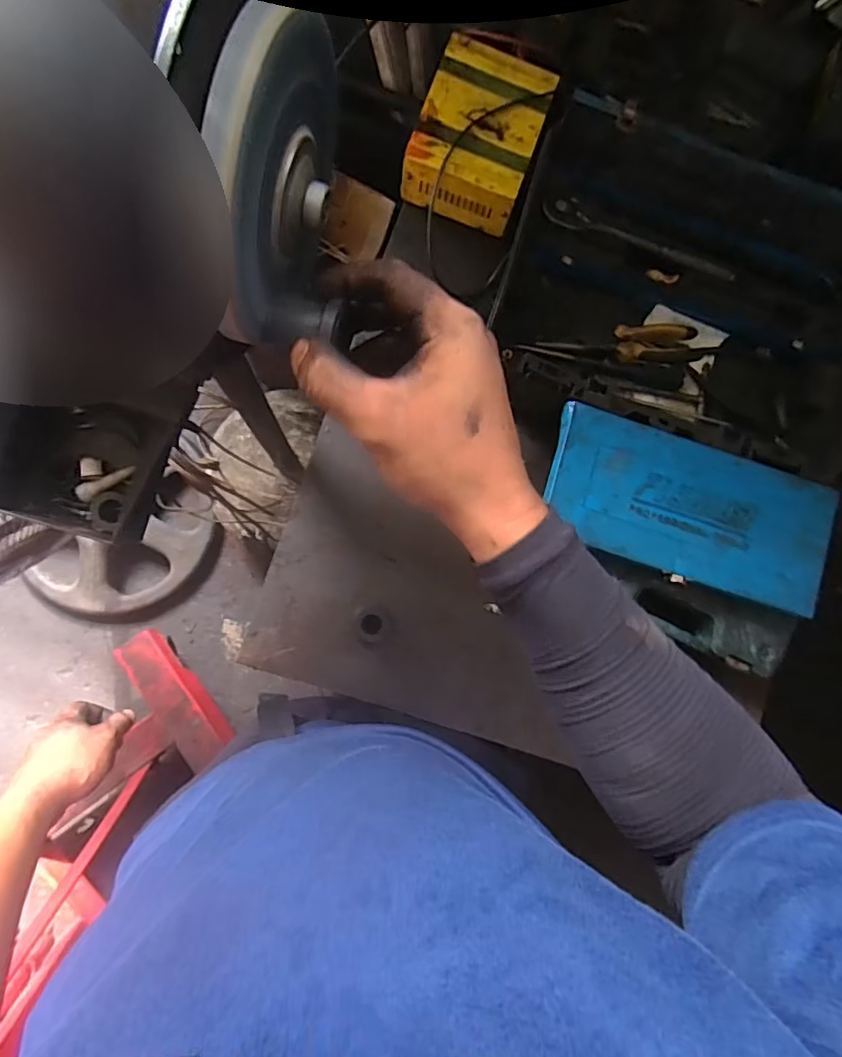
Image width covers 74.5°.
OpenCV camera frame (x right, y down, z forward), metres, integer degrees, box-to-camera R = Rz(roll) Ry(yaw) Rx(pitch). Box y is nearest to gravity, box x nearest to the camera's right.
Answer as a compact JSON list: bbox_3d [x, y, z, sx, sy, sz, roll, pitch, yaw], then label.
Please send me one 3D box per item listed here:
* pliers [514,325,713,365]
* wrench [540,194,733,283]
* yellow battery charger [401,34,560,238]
[{"bbox_3d":[0.248,-0.221,0.673,0.234,0.033,0.050,-9,86,-7],"label":"pliers"},{"bbox_3d":[0.260,-0.346,0.663,0.238,0.023,0.025,20,83,-4],"label":"wrench"},{"bbox_3d":[0.073,-0.484,0.673,0.140,0.058,0.212,20,83,-4],"label":"yellow battery charger"}]

